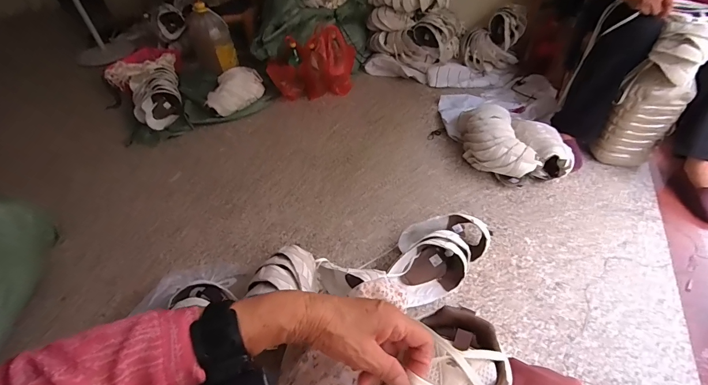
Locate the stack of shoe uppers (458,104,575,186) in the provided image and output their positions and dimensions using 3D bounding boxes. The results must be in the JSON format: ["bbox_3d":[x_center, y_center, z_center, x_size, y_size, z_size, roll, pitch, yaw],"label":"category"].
[{"bbox_3d":[0.547,-0.176,1.197,0.316,0.153,0.328,1,45,8],"label":"stack of shoe uppers"}]

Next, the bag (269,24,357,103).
[{"bbox_3d":[-0.178,-0.593,1.596,0.392,0.243,0.184,-23,47,-17],"label":"bag"}]

